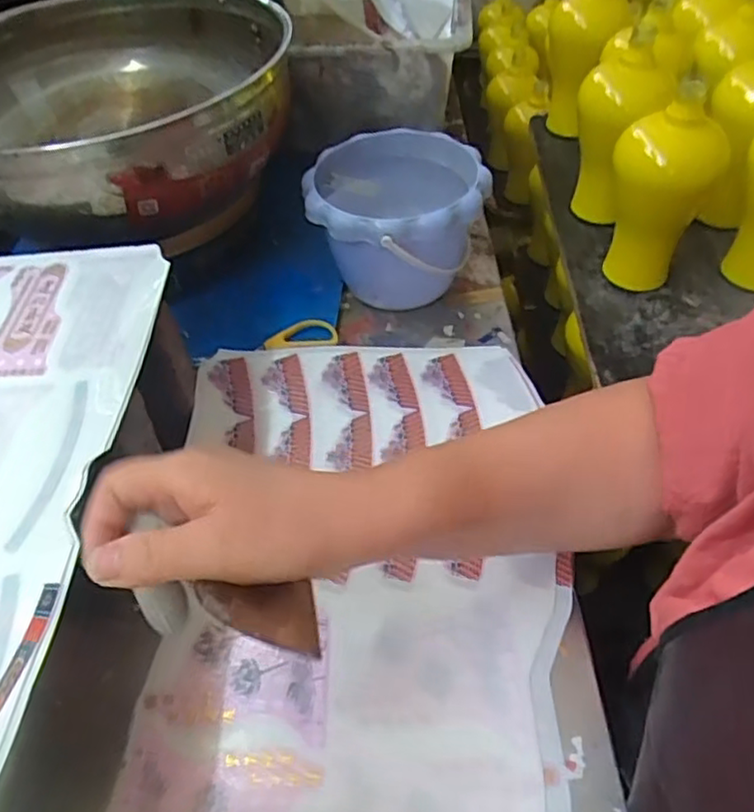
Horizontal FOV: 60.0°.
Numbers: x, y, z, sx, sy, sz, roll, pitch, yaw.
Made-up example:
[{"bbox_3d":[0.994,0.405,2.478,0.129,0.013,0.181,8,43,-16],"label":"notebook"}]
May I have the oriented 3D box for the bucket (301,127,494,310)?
[{"bbox_3d":[0.014,-0.161,0.598,0.147,0.117,0.150,-1,48,1],"label":"bucket"}]

